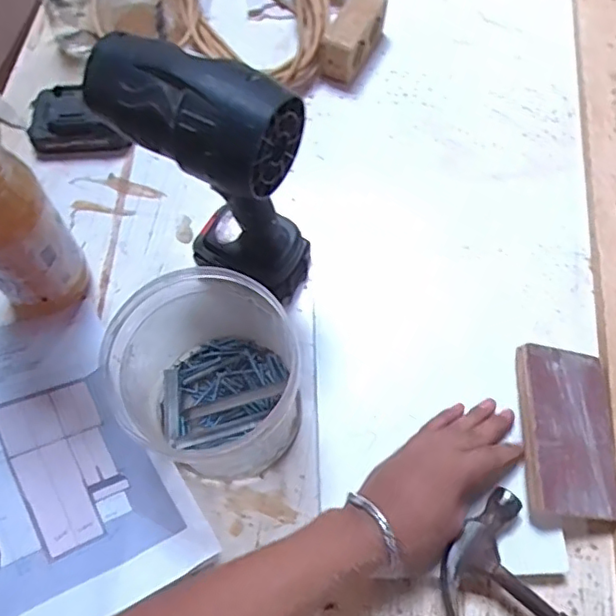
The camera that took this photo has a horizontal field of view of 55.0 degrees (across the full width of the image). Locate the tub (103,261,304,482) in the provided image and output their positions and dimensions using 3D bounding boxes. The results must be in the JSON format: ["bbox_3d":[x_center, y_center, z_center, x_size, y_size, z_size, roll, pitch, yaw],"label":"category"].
[{"bbox_3d":[-0.078,0.061,0.491,0.138,0.141,0.140,0,65,0],"label":"tub"}]

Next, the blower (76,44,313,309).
[{"bbox_3d":[-0.084,-0.102,0.513,0.160,0.258,0.072,22,69,11],"label":"blower"}]

